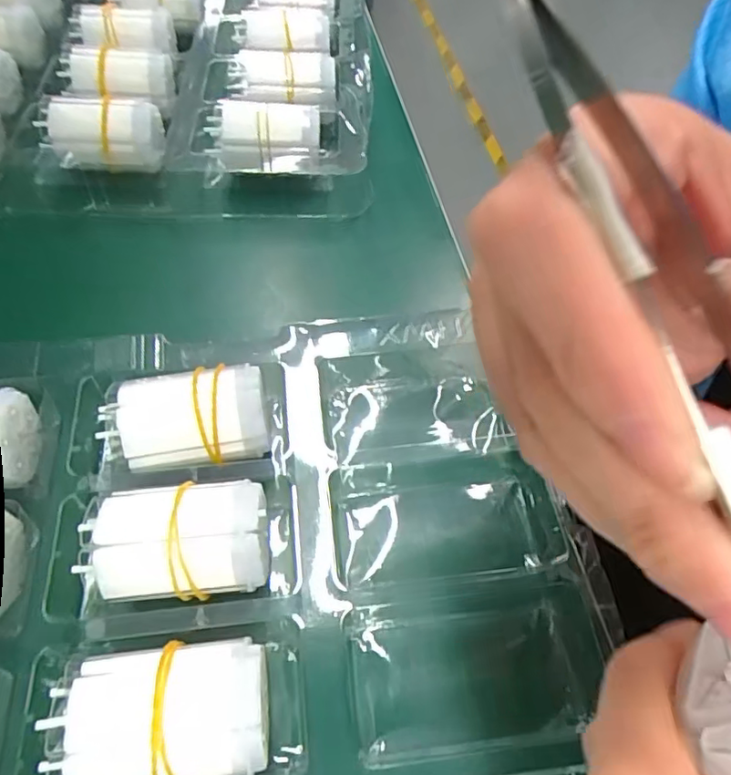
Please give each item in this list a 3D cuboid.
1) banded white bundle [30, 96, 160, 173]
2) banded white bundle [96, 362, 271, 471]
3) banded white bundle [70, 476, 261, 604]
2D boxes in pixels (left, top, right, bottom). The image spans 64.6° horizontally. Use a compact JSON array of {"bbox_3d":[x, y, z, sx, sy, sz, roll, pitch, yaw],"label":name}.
[{"bbox_3d":[-0.148,-0.143,0.328,0.066,0.037,0.048,-14,60,-12],"label":"banded white bundle"},{"bbox_3d":[-0.070,0.014,0.238,0.060,0.039,0.041,-7,59,-7],"label":"banded white bundle"},{"bbox_3d":[-0.064,0.050,0.198,0.056,0.024,0.037,-5,58,-6],"label":"banded white bundle"}]

